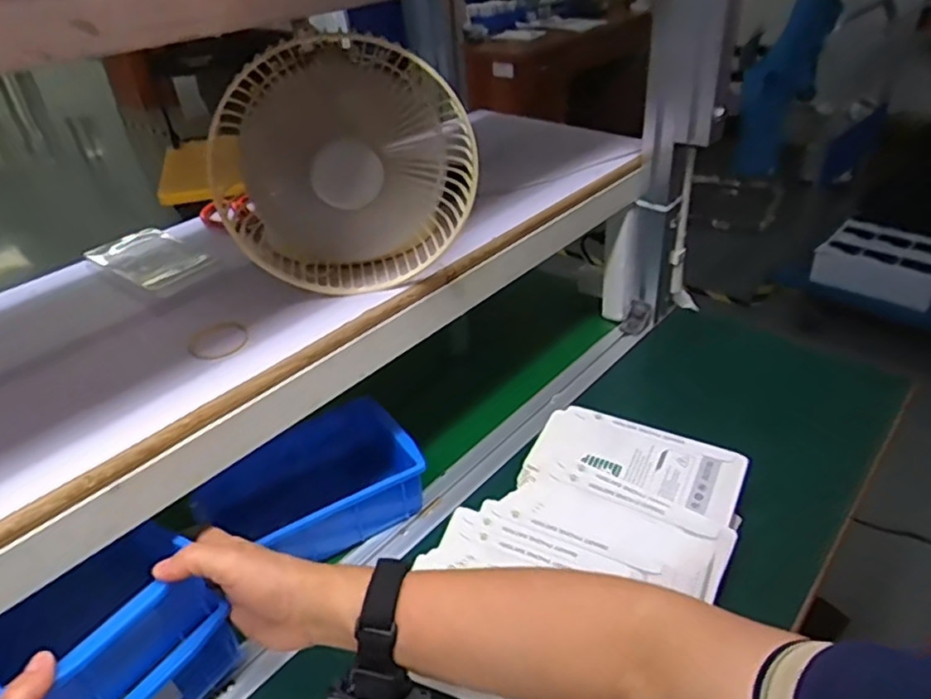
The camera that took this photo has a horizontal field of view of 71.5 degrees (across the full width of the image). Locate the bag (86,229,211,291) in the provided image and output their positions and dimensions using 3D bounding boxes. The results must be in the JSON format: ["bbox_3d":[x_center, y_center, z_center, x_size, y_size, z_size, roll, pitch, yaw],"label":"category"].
[{"bbox_3d":[-0.300,-0.088,0.615,0.115,0.017,0.068,19,41,31],"label":"bag"}]

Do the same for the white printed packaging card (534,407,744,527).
[{"bbox_3d":[0.158,0.104,0.611,0.188,0.013,0.075,16,52,29],"label":"white printed packaging card"}]

